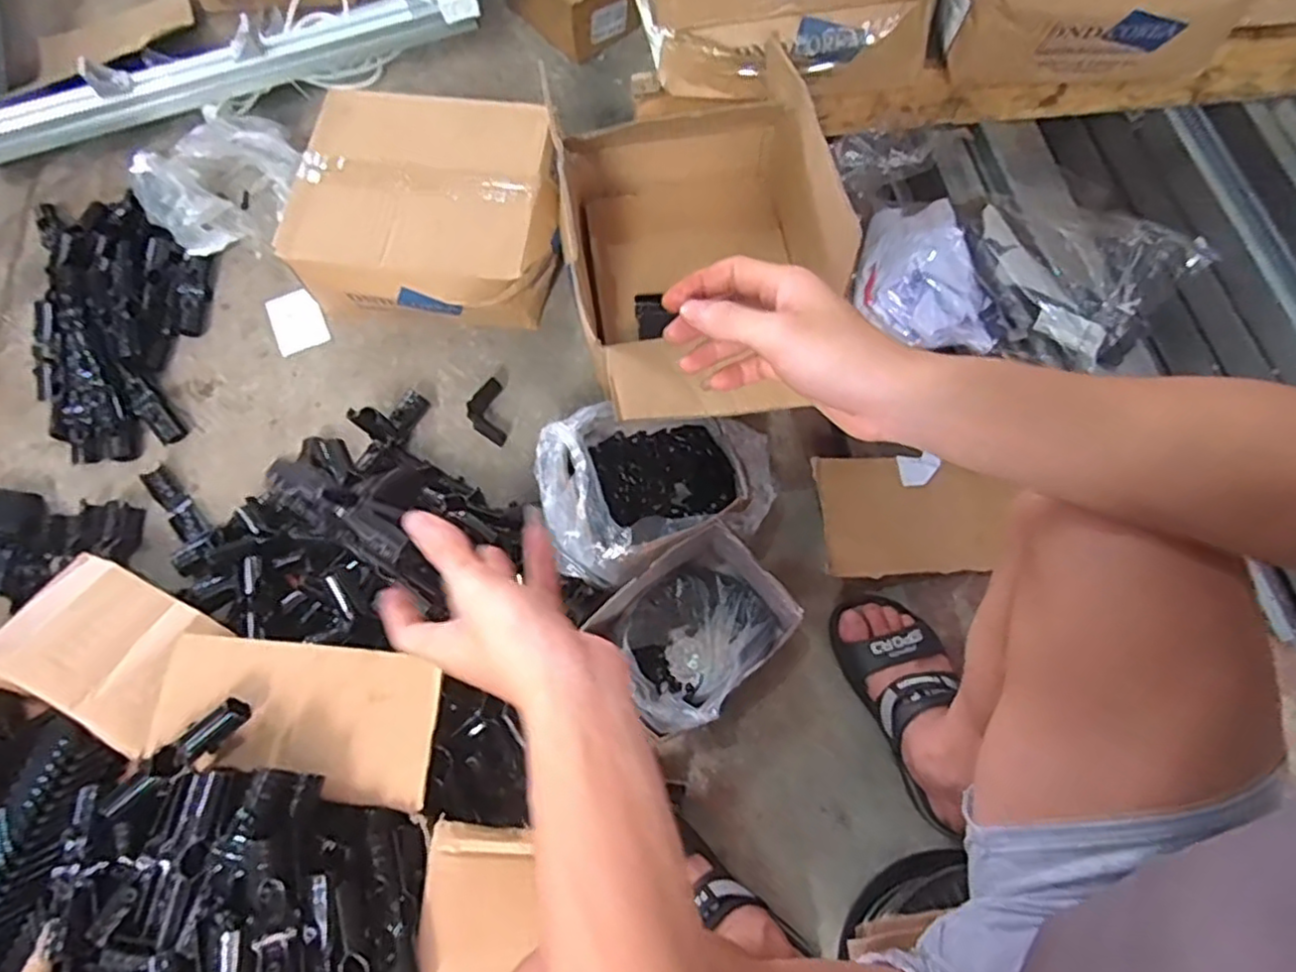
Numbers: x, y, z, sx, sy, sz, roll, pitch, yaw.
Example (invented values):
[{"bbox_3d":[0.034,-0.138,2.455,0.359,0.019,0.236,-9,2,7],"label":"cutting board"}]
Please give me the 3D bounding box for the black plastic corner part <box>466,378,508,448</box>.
[{"bbox_3d":[-0.209,-0.096,0.902,0.044,0.024,0.085,-7,69,-2],"label":"black plastic corner part"}]

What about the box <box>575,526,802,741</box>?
[{"bbox_3d":[0.046,0.159,0.759,0.203,0.107,0.157,-37,73,-12],"label":"box"}]

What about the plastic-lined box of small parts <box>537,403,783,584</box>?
[{"bbox_3d":[0.006,-0.008,0.817,0.267,0.122,0.202,-21,70,-7],"label":"plastic-lined box of small parts"}]

